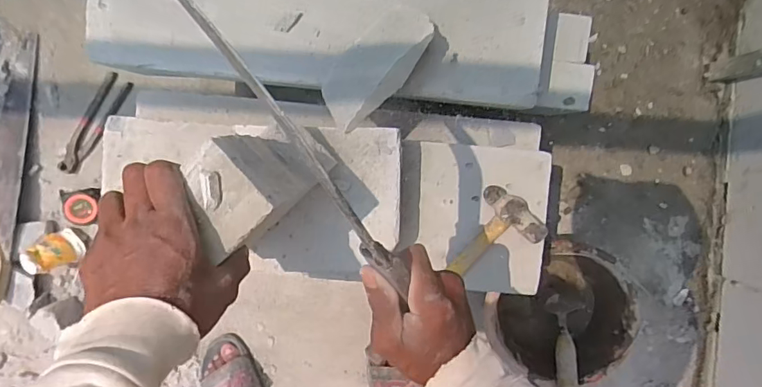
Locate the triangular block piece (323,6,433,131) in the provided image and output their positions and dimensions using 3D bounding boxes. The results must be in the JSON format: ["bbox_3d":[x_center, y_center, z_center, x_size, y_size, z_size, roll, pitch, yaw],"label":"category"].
[{"bbox_3d":[-0.005,-0.156,0.600,0.167,0.032,0.087,-47,58,3],"label":"triangular block piece"}]

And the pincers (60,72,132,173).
[{"bbox_3d":[-0.583,-0.139,1.004,0.055,0.012,0.222,36,93,-2],"label":"pincers"}]

